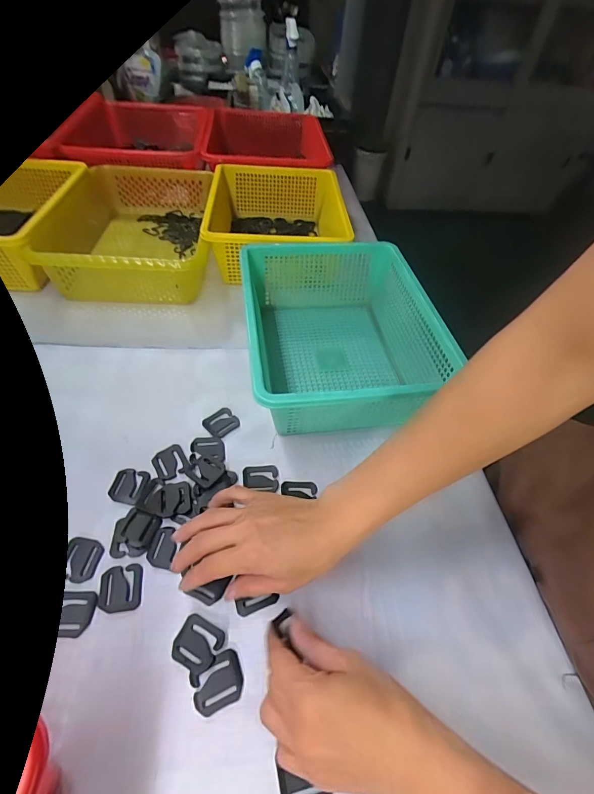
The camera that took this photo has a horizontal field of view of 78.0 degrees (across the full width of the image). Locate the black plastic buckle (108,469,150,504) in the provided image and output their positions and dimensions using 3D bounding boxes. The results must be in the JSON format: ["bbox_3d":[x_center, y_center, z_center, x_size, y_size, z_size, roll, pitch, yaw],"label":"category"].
[{"bbox_3d":[-0.180,0.094,0.396,0.039,0.010,0.037,12,50,4],"label":"black plastic buckle"}]

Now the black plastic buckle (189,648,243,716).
[{"bbox_3d":[-0.063,0.227,0.292,0.038,0.005,0.035,-16,53,-17],"label":"black plastic buckle"}]

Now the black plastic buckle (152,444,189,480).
[{"bbox_3d":[-0.144,0.074,0.416,0.035,0.007,0.039,-24,56,-23],"label":"black plastic buckle"}]

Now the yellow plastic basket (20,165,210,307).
[{"bbox_3d":[-0.283,-0.283,0.649,0.272,0.112,0.347,-4,51,-8],"label":"yellow plastic basket"}]

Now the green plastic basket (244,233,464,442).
[{"bbox_3d":[0.052,-0.085,0.502,0.237,0.103,0.300,-4,51,-9],"label":"green plastic basket"}]

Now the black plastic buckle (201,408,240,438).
[{"bbox_3d":[-0.094,0.031,0.457,0.036,0.004,0.038,37,56,23],"label":"black plastic buckle"}]

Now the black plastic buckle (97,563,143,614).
[{"bbox_3d":[-0.160,0.173,0.333,0.036,0.004,0.038,-4,51,-9],"label":"black plastic buckle"}]

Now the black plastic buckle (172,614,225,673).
[{"bbox_3d":[-0.084,0.206,0.308,0.038,0.006,0.035,22,52,13],"label":"black plastic buckle"}]

